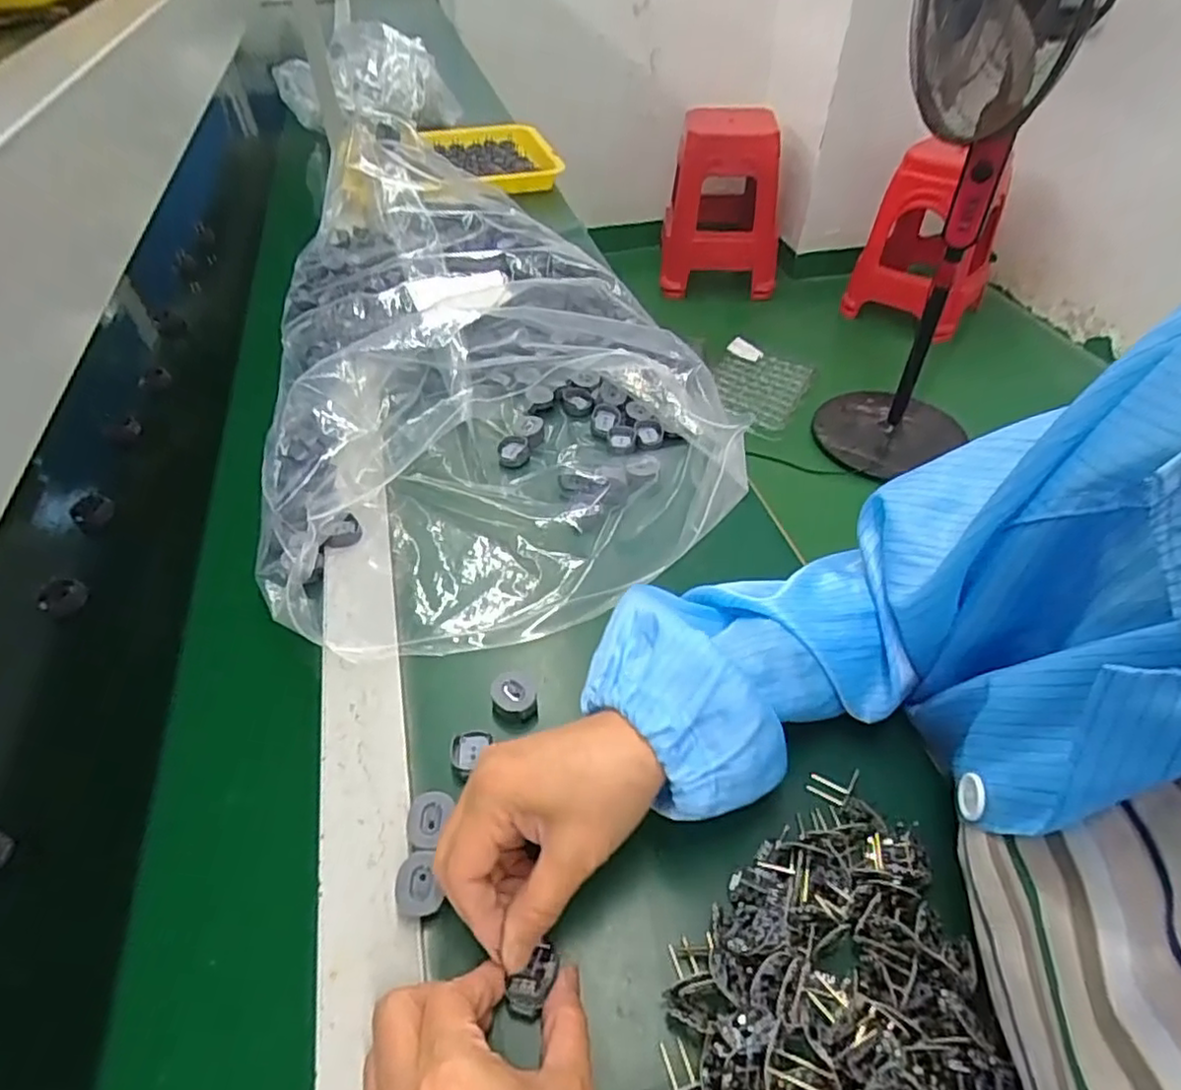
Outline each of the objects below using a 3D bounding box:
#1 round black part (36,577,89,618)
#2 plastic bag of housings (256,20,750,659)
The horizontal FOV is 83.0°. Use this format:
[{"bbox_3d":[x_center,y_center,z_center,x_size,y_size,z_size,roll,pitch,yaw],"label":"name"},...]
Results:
[{"bbox_3d":[-0.383,0.037,0.484,0.011,0.028,0.029,29,53,26],"label":"round black part"},{"bbox_3d":[-0.097,-0.191,0.606,0.380,0.148,0.592,-11,47,-9],"label":"plastic bag of housings"}]

